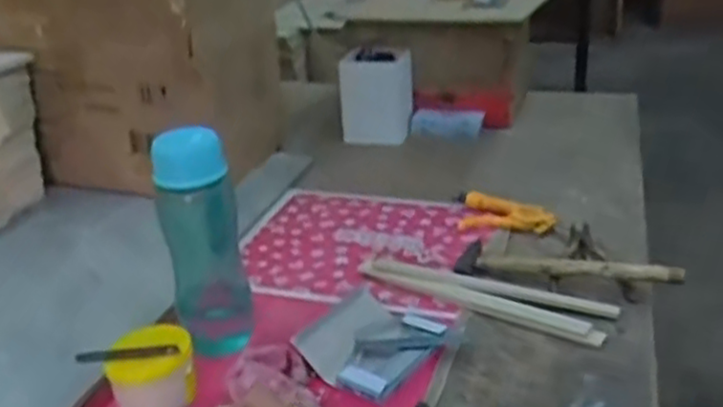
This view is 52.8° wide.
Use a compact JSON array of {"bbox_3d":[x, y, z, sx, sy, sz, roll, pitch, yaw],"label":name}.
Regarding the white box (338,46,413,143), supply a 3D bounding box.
[{"bbox_3d":[0.028,-0.193,1.307,0.119,0.147,0.076,5,25,14],"label":"white box"}]

